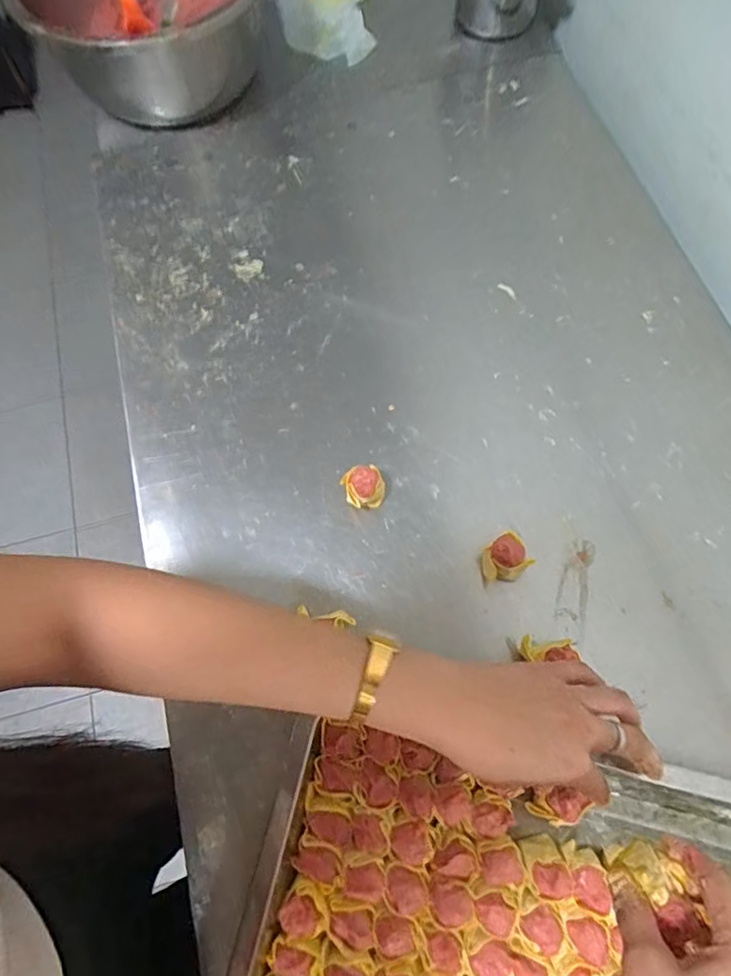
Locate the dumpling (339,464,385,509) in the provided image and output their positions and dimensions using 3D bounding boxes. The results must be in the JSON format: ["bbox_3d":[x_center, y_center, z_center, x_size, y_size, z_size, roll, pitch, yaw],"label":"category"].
[{"bbox_3d":[-0.002,-0.001,0.485,0.034,0.033,0.034,-19,71,-5],"label":"dumpling"}]

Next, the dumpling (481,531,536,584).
[{"bbox_3d":[0.117,0.059,0.455,0.035,0.040,0.034,-1,71,2],"label":"dumpling"}]

